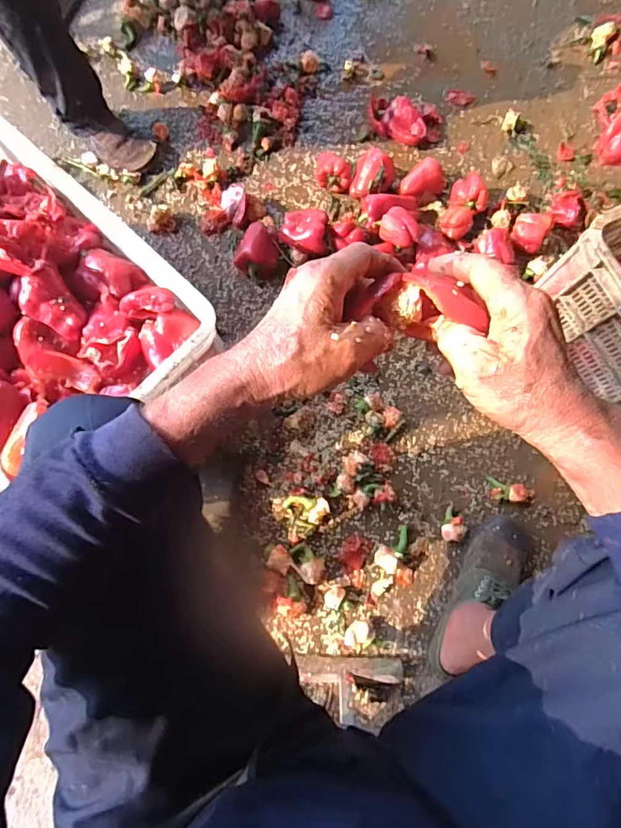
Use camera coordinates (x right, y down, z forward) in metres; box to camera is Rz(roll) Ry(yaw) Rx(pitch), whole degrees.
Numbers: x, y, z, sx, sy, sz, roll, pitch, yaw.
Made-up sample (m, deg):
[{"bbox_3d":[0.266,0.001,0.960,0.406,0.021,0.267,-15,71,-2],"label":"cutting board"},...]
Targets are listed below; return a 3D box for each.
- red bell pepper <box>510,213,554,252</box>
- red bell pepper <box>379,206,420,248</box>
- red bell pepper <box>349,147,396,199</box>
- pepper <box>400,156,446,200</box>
[{"bbox_3d":[0.422,-0.352,0.889,0.061,0.061,0.059,0,77,-1],"label":"red bell pepper"},{"bbox_3d":[0.167,-0.337,0.852,0.075,0.054,0.075,0,77,-1],"label":"red bell pepper"},{"bbox_3d":[0.123,-0.461,0.901,0.080,0.069,0.089,16,79,1],"label":"red bell pepper"},{"bbox_3d":[0.224,-0.460,0.909,0.099,0.060,0.063,-39,82,-9],"label":"pepper"}]

